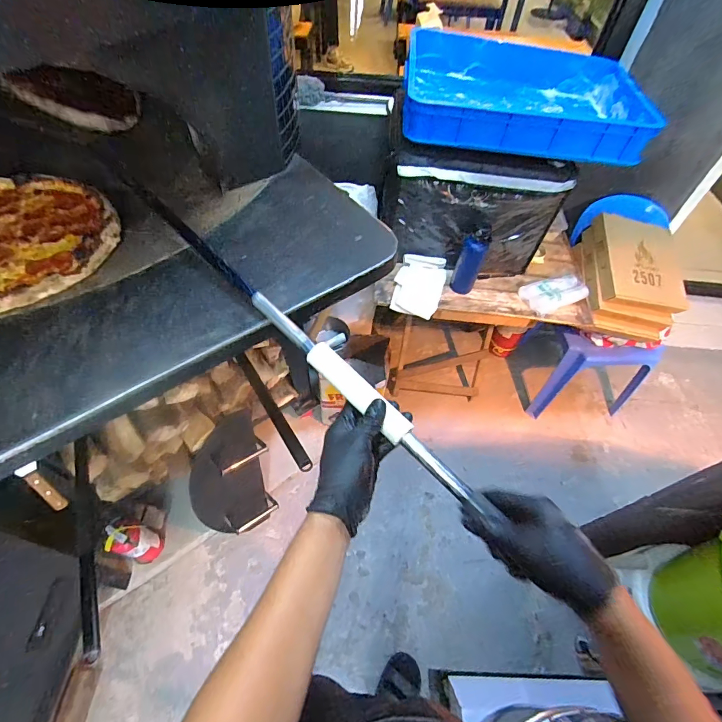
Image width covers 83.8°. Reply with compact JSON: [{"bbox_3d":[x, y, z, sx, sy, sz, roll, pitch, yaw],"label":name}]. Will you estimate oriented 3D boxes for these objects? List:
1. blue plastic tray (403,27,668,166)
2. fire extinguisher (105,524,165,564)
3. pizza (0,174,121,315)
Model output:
[{"bbox_3d":[0.418,-0.716,1.096,0.609,0.124,0.457,3,54,-1],"label":"blue plastic tray"},{"bbox_3d":[-0.700,0.570,1.260,0.083,0.267,0.100,21,56,12],"label":"fire extinguisher"},{"bbox_3d":[-0.521,-0.194,0.604,0.263,0.019,0.309,-28,60,-21],"label":"pizza"}]

